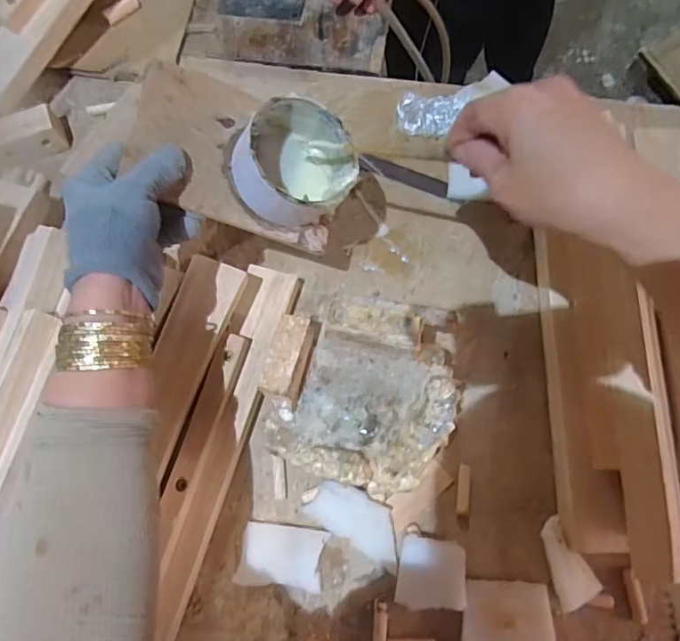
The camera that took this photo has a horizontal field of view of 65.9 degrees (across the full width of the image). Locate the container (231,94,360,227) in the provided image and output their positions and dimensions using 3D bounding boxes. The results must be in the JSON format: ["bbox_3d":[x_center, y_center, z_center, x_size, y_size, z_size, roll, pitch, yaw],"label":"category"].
[{"bbox_3d":[-0.038,-0.119,0.390,0.096,0.050,0.085,20,85,-17],"label":"container"}]

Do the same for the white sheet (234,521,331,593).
[{"bbox_3d":[-0.048,0.195,0.433,0.068,0.011,0.048,5,73,2],"label":"white sheet"}]

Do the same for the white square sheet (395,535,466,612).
[{"bbox_3d":[0.074,0.205,0.421,0.054,0.007,0.054,8,88,9],"label":"white square sheet"}]

